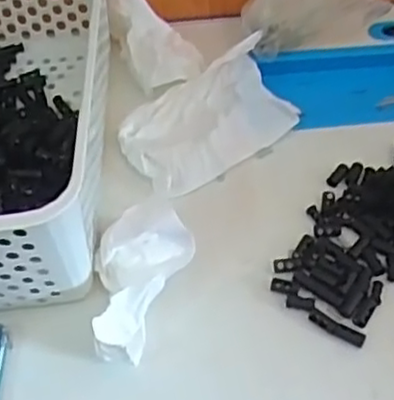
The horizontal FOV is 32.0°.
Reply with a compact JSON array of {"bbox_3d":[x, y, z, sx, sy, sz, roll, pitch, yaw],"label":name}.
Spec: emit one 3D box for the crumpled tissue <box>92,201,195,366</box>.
[{"bbox_3d":[-0.042,0.047,0.431,0.057,0.034,0.104,19,56,20],"label":"crumpled tissue"}]

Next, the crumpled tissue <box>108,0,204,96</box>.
[{"bbox_3d":[-0.033,-0.135,0.568,0.059,0.034,0.105,-20,52,-10],"label":"crumpled tissue"}]

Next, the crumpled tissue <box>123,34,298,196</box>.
[{"bbox_3d":[0.009,-0.064,0.522,0.132,0.024,0.086,-29,54,-16],"label":"crumpled tissue"}]

